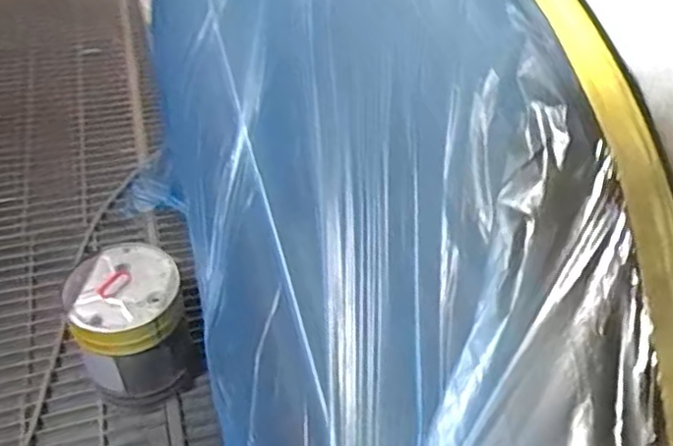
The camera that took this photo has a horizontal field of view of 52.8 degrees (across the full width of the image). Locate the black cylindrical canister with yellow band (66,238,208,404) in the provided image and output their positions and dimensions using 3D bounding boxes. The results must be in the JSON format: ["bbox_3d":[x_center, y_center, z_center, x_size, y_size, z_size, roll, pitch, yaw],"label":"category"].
[{"bbox_3d":[-0.498,0.268,1.672,0.276,0.382,0.289,2,46,-2],"label":"black cylindrical canister with yellow band"}]

